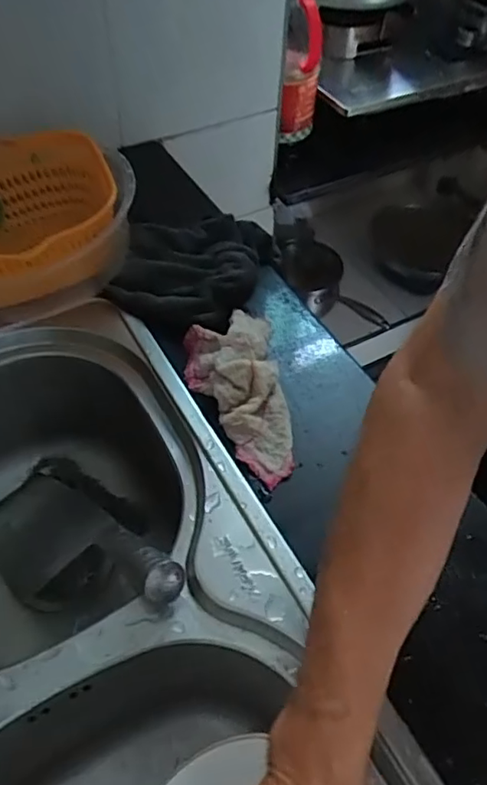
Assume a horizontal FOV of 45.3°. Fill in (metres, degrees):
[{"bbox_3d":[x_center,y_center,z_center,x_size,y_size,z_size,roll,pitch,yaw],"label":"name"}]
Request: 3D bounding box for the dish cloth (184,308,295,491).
[{"bbox_3d":[-0.004,-0.004,0.511,0.081,0.044,0.165,-6,53,-6],"label":"dish cloth"}]

